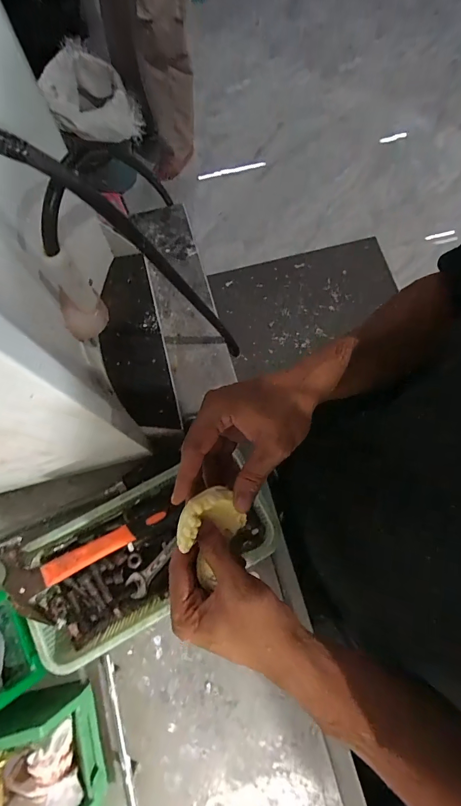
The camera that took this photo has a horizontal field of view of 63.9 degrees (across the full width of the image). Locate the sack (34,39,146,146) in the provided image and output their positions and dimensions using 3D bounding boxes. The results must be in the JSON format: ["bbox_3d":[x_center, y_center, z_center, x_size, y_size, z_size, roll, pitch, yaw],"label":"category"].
[{"bbox_3d":[-0.500,-1.096,1.354,0.314,0.202,0.376,-26,77,-7],"label":"sack"}]

